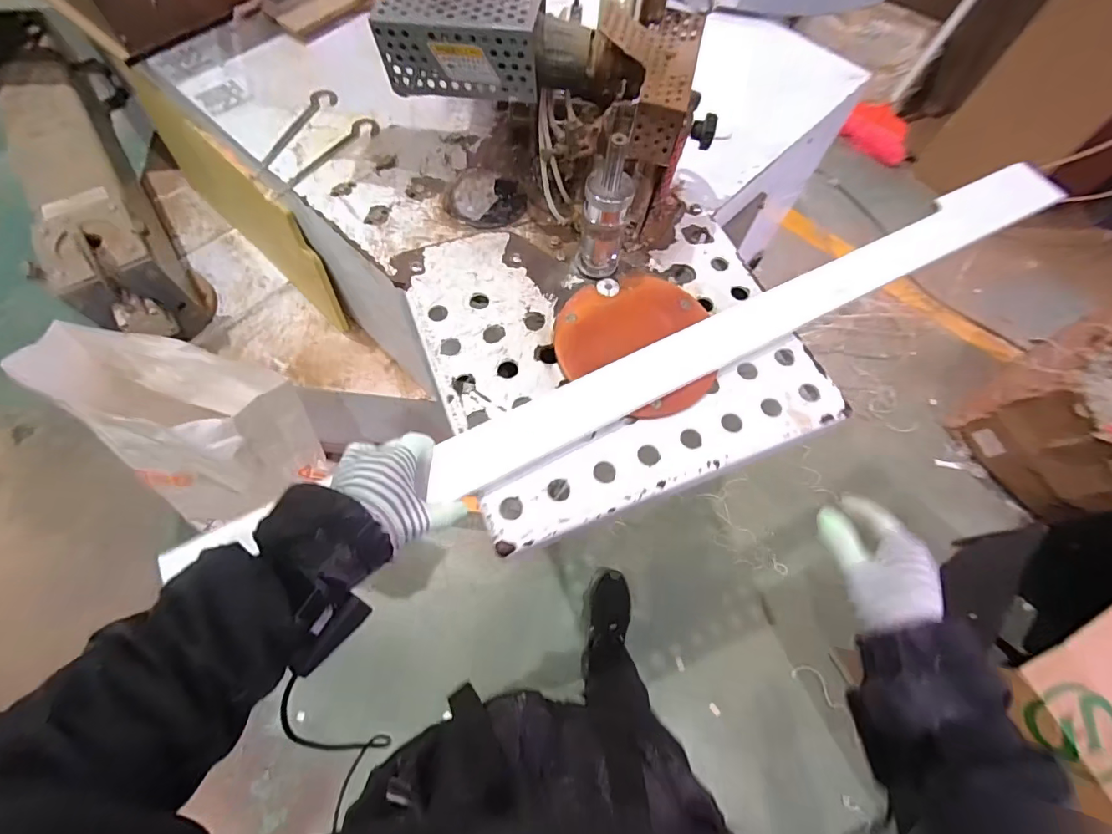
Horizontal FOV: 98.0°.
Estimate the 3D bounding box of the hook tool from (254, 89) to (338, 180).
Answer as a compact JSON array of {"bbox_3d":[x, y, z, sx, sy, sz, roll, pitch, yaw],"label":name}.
[{"bbox_3d":[-0.387,-0.427,0.726,0.038,0.013,0.193,18,66,5],"label":"hook tool"}]

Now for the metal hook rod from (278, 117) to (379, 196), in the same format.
[{"bbox_3d":[-0.334,-0.384,0.711,0.038,0.008,0.185,35,69,12],"label":"metal hook rod"}]

